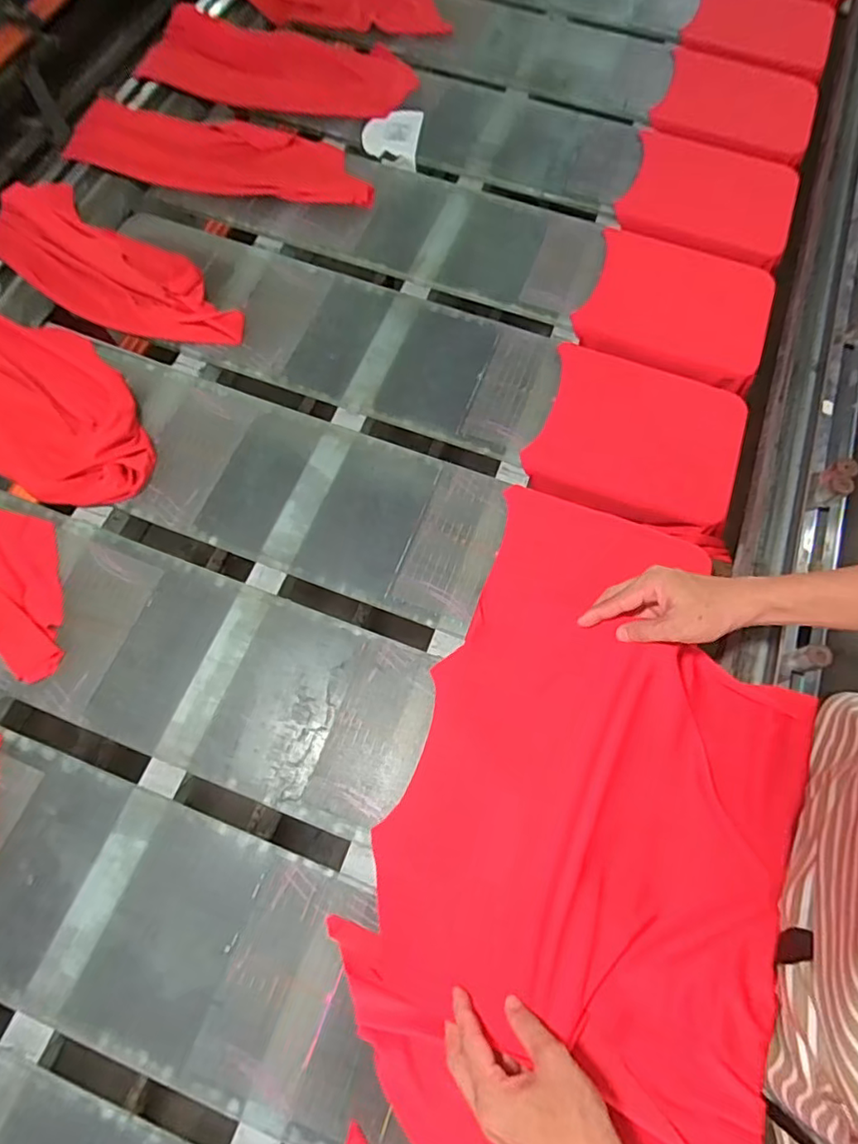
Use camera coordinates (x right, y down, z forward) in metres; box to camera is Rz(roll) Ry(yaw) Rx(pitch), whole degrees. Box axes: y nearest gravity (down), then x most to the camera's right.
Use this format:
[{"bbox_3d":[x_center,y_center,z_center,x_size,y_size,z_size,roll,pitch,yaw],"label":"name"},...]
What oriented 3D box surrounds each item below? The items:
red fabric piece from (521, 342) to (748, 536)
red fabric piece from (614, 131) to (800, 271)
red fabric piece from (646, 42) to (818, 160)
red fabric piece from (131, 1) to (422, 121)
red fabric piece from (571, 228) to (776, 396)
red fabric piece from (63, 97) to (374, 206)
[{"bbox_3d":[0.259,-0.172,0.724,0.238,0.028,0.219,15,71,5],"label":"red fabric piece"},{"bbox_3d":[0.419,-0.568,0.867,0.234,0.030,0.198,18,71,6],"label":"red fabric piece"},{"bbox_3d":[0.503,-0.765,0.940,0.243,0.019,0.222,20,71,6],"label":"red fabric piece"},{"bbox_3d":[-0.225,-0.817,0.924,0.399,0.047,0.194,12,70,3],"label":"red fabric piece"},{"bbox_3d":[0.343,-0.373,0.805,0.242,0.013,0.225,18,71,5],"label":"red fabric piece"},{"bbox_3d":[-0.293,-0.623,0.849,0.424,0.053,0.147,7,70,2],"label":"red fabric piece"}]

